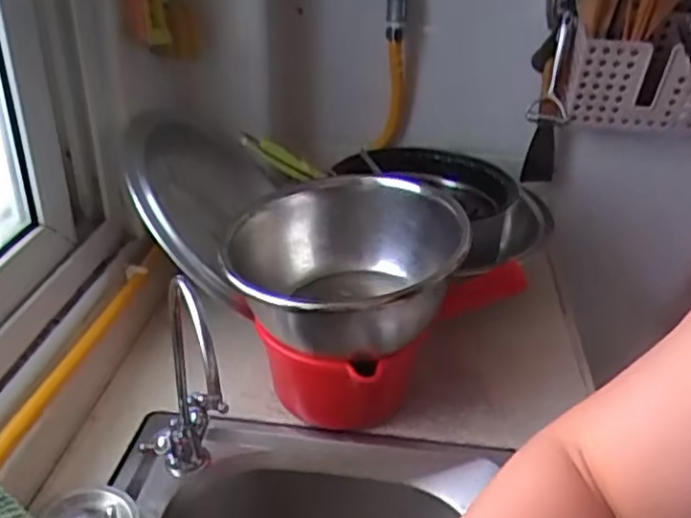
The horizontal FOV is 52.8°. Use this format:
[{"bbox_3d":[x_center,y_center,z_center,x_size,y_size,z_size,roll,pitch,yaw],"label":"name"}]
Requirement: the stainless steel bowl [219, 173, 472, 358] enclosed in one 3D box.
[{"bbox_3d":[-0.006,0.008,0.710,0.220,0.127,0.255,1,30,-5],"label":"stainless steel bowl"}]

